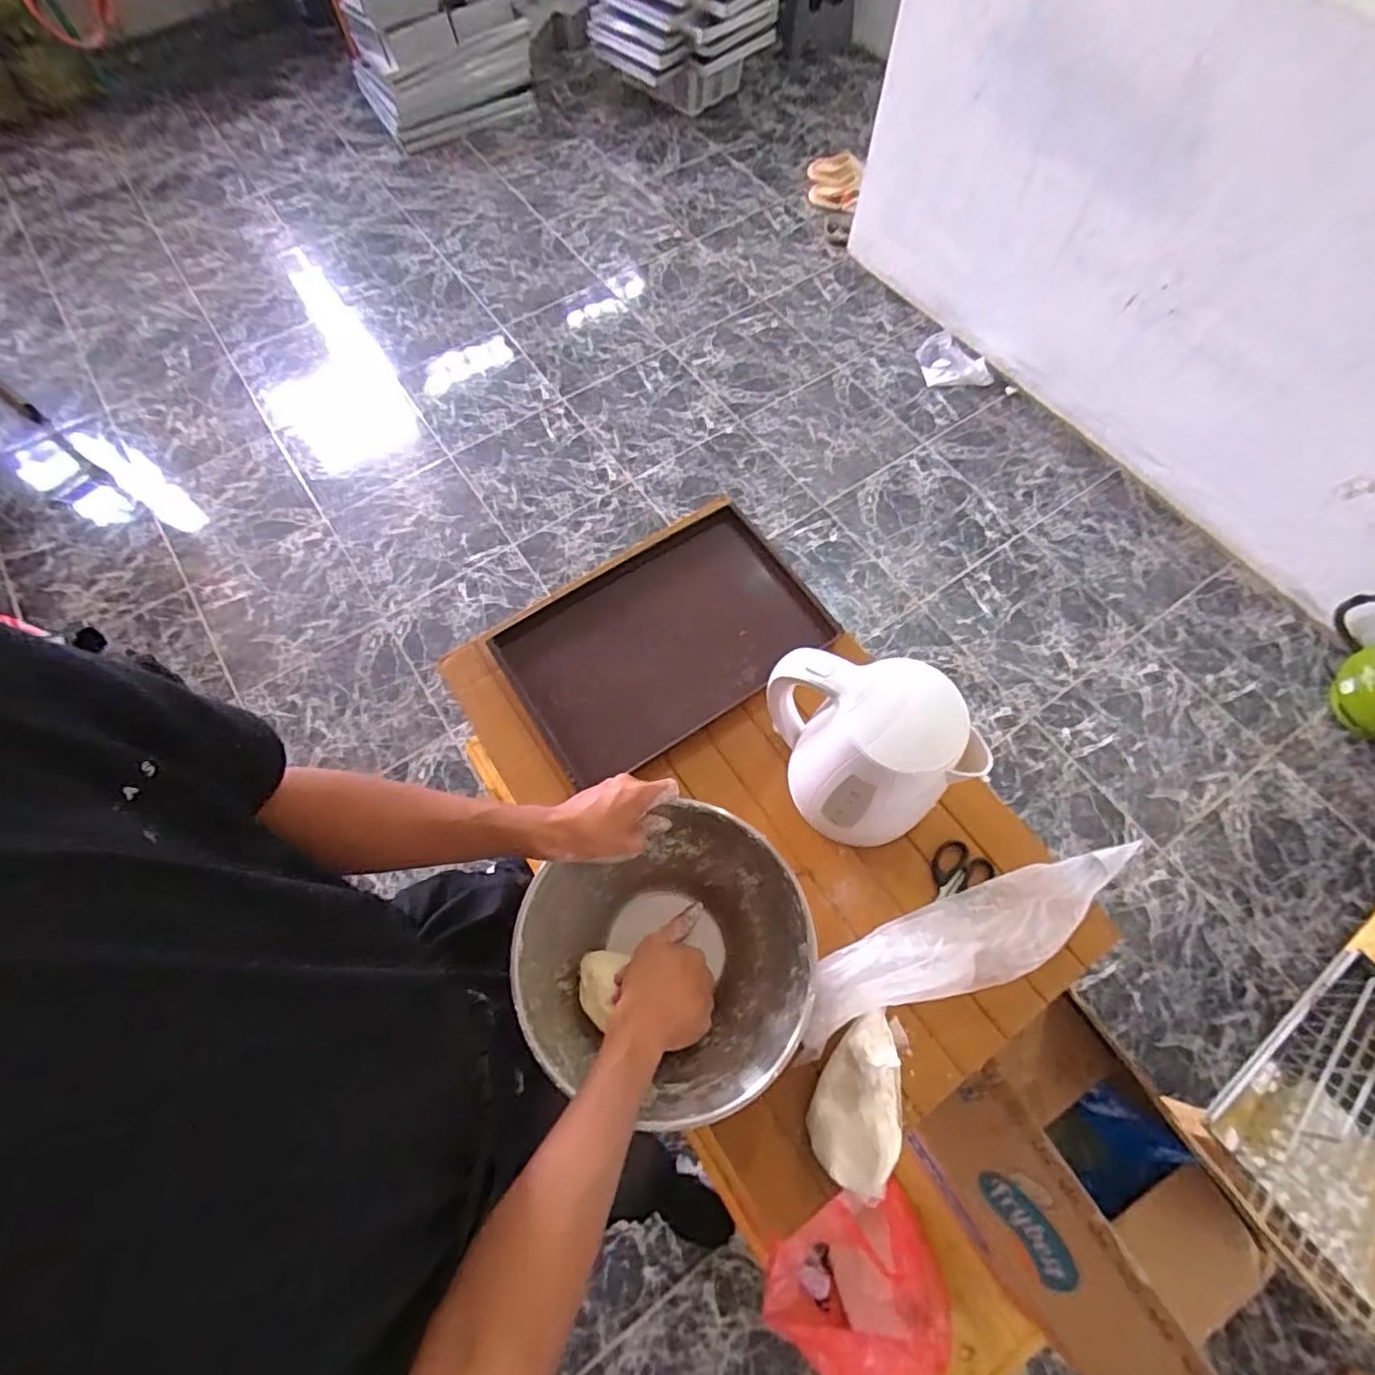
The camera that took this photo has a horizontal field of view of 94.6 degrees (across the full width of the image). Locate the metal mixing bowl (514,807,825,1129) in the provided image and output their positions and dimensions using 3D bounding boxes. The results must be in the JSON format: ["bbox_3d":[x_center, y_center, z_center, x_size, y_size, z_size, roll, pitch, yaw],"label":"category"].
[{"bbox_3d":[-0.014,0.255,0.596,0.255,0.112,0.231,-25,69,-8],"label":"metal mixing bowl"}]

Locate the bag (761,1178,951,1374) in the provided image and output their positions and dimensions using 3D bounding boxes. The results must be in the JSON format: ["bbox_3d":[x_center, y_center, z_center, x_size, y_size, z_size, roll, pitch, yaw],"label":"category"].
[{"bbox_3d":[0.213,0.758,0.796,0.217,0.178,0.171,-24,69,-9],"label":"bag"}]

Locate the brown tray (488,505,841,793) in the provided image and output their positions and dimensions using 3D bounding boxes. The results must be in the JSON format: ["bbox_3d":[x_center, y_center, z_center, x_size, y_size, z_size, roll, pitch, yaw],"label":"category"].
[{"bbox_3d":[-0.028,-0.061,0.785,0.371,0.037,0.243,-31,70,-11],"label":"brown tray"}]

